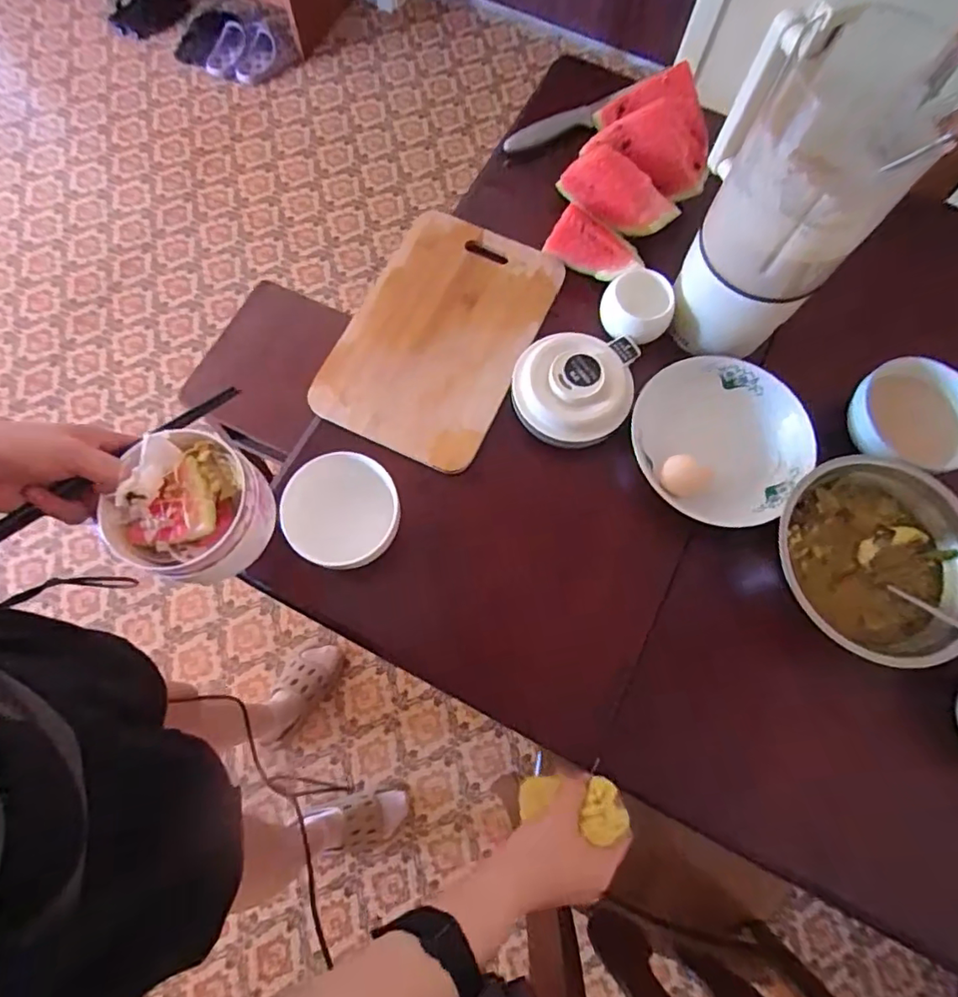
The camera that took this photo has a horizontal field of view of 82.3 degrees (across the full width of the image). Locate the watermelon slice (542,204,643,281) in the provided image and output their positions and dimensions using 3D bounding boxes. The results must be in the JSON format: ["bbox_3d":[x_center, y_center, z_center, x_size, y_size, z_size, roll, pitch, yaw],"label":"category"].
[{"bbox_3d":[0.140,-0.301,0.642,0.116,0.044,0.064,30,75,7],"label":"watermelon slice"}]

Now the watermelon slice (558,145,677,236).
[{"bbox_3d":[0.160,-0.360,0.637,0.144,0.071,0.047,42,77,10],"label":"watermelon slice"}]

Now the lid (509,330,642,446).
[{"bbox_3d":[0.101,-0.120,0.587,0.120,0.052,0.127,0,73,-2],"label":"lid"}]

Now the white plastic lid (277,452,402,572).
[{"bbox_3d":[-0.136,0.014,0.541,0.113,0.053,0.097,-13,74,-6],"label":"white plastic lid"}]

